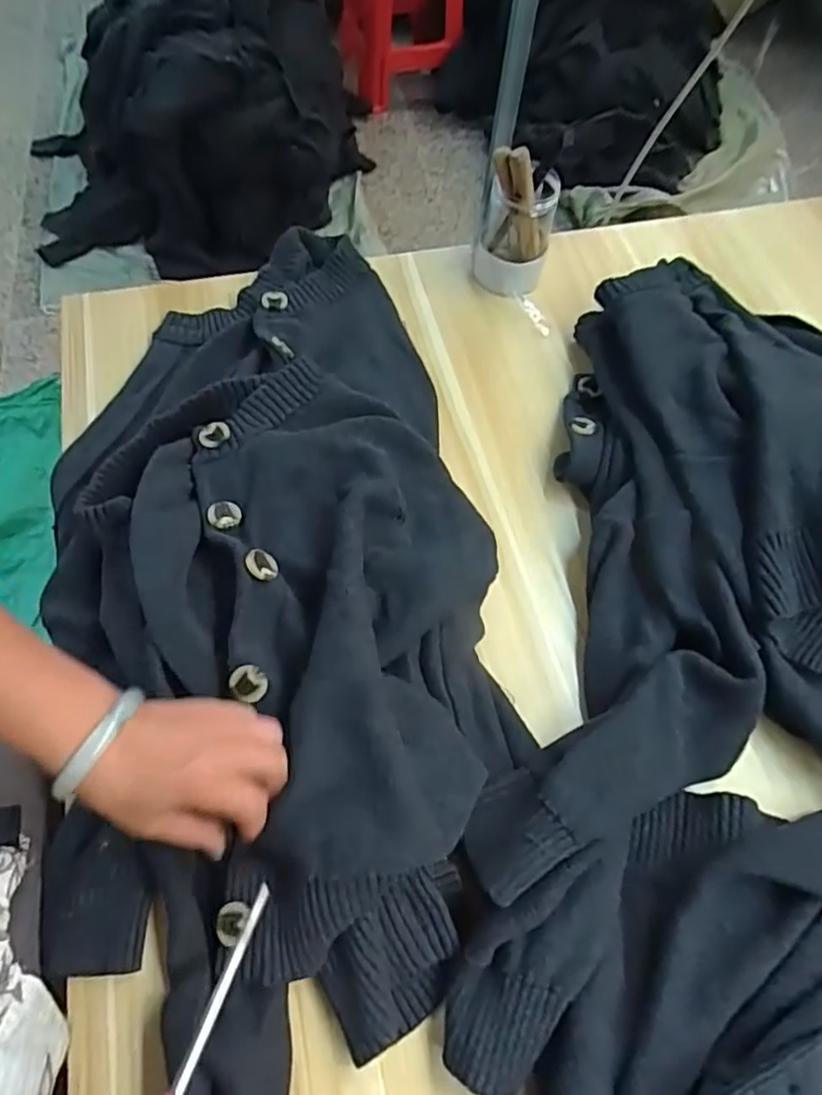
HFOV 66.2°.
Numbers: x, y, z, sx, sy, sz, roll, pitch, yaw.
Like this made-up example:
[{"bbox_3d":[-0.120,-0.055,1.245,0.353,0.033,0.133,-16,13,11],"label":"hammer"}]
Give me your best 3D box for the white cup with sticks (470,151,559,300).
[{"bbox_3d":[0.120,-0.370,0.721,0.084,0.152,0.069,15,64,5],"label":"white cup with sticks"}]

